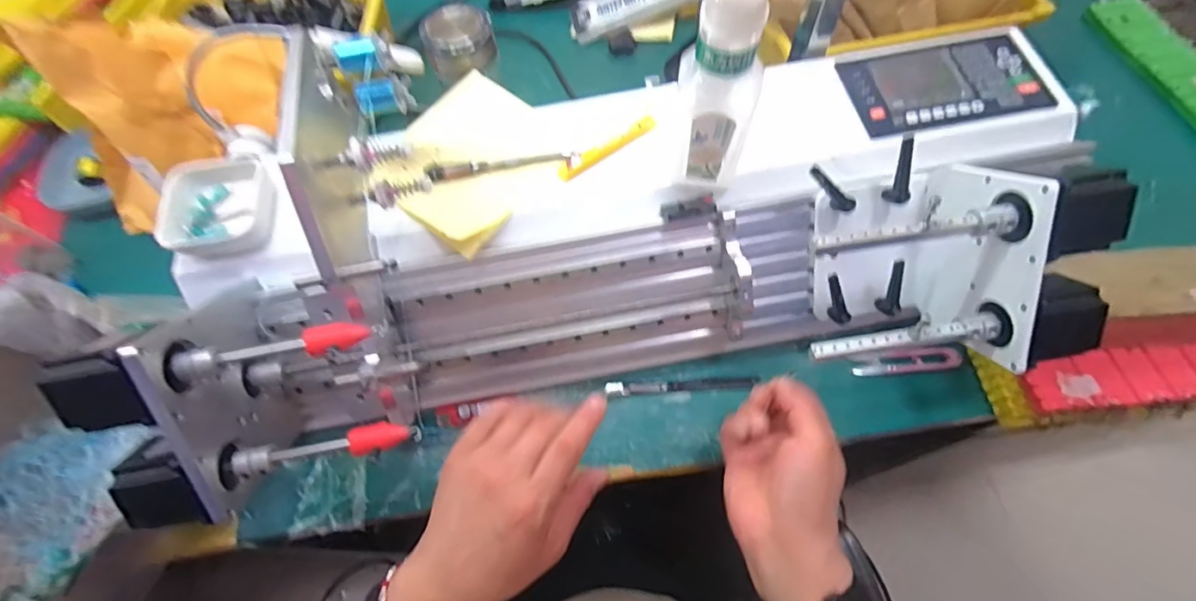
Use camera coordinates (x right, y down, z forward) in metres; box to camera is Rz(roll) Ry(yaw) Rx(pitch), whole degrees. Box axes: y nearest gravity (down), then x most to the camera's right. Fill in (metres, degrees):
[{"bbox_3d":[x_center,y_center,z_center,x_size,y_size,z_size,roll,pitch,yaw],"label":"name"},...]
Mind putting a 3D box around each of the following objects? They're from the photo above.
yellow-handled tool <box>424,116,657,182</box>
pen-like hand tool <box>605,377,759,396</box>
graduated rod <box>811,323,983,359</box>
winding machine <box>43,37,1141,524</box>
[{"bbox_3d":[-0.045,-0.125,0.458,0.207,0.016,0.043,-16,63,-4],"label":"yellow-handled tool"},{"bbox_3d":[0.081,0.082,0.499,0.144,0.009,0.012,-3,63,3],"label":"pen-like hand tool"},{"bbox_3d":[0.224,0.030,0.384,0.124,0.007,0.014,-7,63,1],"label":"graduated rod"},{"bbox_3d":[0.039,-0.037,0.443,0.785,0.204,0.295,-10,63,-1],"label":"winding machine"}]

